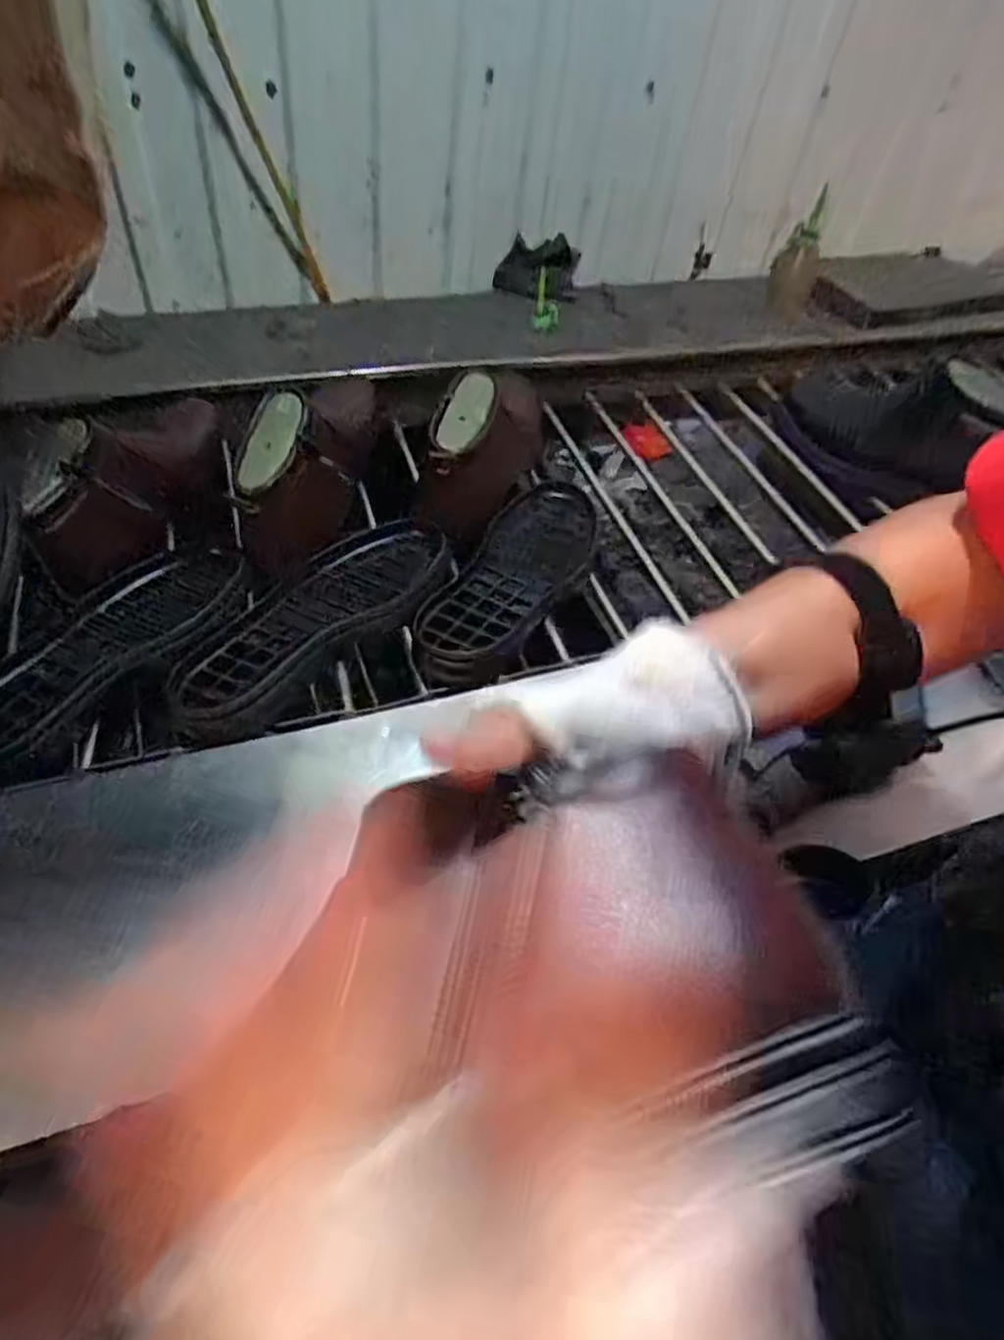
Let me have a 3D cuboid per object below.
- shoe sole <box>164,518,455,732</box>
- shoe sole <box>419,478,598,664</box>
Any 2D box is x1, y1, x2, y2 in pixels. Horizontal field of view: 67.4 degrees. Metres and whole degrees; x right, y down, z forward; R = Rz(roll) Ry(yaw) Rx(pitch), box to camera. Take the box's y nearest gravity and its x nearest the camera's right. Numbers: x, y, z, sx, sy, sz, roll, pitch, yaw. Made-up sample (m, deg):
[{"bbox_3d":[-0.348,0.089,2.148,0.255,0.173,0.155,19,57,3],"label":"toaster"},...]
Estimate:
[{"bbox_3d":[-0.166,-0.050,0.664,0.084,0.034,0.281,39,57,23],"label":"shoe sole"},{"bbox_3d":[0.017,-0.091,0.716,0.095,0.030,0.282,25,53,13],"label":"shoe sole"}]

